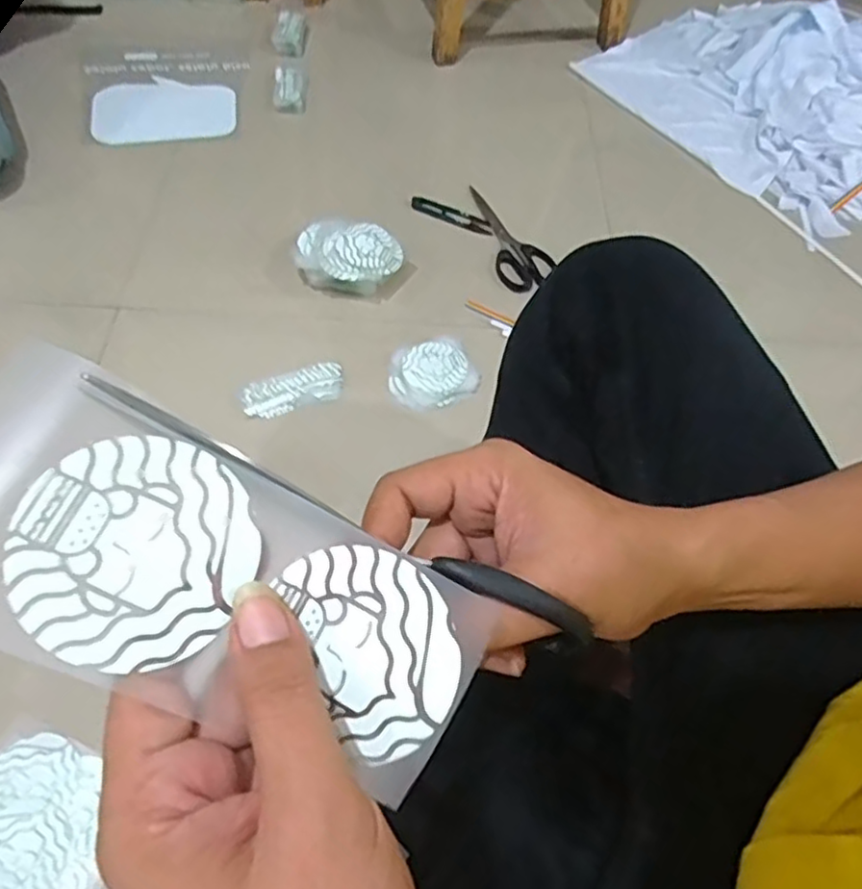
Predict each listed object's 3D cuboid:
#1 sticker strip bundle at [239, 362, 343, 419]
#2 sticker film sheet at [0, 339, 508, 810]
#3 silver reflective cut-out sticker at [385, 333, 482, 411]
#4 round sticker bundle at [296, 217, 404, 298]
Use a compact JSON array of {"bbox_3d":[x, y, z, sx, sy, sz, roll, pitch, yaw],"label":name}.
[{"bbox_3d":[-0.147,-0.057,0.710,0.108,0.013,0.046,-18,61,-14],"label":"sticker strip bundle"},{"bbox_3d":[-0.064,0.040,0.196,0.161,0.028,0.072,27,62,-10],"label":"sticker film sheet"},{"bbox_3d":[-0.001,-0.080,0.739,0.099,0.013,0.087,-25,63,-18],"label":"silver reflective cut-out sticker"},{"bbox_3d":[-0.100,-0.222,0.795,0.125,0.052,0.091,19,59,8],"label":"round sticker bundle"}]

